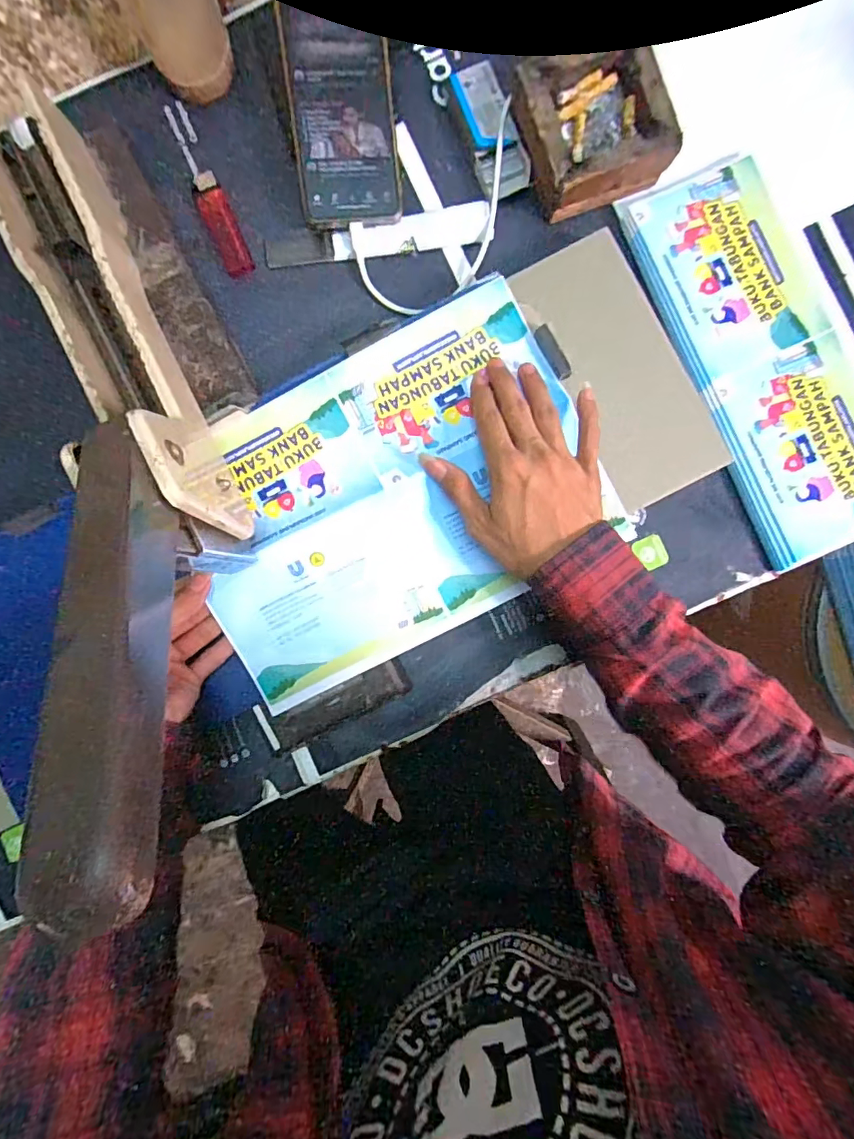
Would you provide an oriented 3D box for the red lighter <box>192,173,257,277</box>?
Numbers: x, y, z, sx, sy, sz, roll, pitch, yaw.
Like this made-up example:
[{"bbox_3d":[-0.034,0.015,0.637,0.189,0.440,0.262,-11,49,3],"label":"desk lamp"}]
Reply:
[{"bbox_3d":[-0.165,-0.277,0.404,0.022,0.015,0.079,-23,89,0],"label":"red lighter"}]

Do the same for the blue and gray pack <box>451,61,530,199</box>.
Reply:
[{"bbox_3d":[0.051,-0.349,0.398,0.038,0.019,0.101,-16,89,0],"label":"blue and gray pack"}]

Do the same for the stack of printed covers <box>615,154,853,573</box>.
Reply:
[{"bbox_3d":[0.262,-0.166,0.384,0.126,0.013,0.306,-25,89,0],"label":"stack of printed covers"}]

